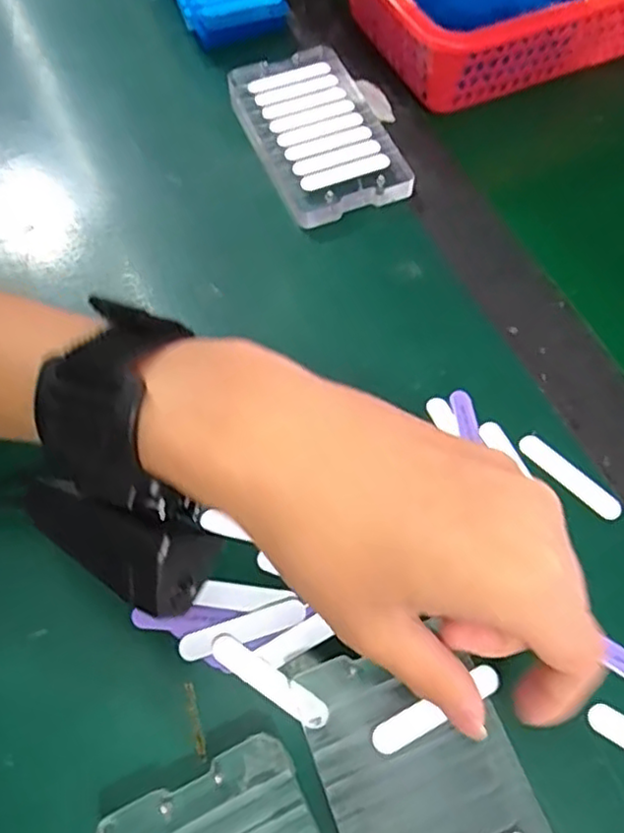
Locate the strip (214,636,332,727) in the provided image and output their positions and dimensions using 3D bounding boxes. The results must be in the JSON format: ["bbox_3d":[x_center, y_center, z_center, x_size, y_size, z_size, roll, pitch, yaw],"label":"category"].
[{"bbox_3d":[-0.017,0.101,0.254,0.051,0.010,0.011,31,67,13],"label":"strip"}]

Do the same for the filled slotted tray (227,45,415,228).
[{"bbox_3d":[0.003,-0.162,0.379,0.070,0.015,0.116,-18,65,-11],"label":"filled slotted tray"}]

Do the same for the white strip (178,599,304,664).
[{"bbox_3d":[-0.028,0.085,0.264,0.051,0.004,0.010,-17,65,-10],"label":"white strip"}]

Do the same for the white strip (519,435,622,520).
[{"bbox_3d":[0.116,0.026,0.296,0.051,0.004,0.012,41,69,17],"label":"white strip"}]

